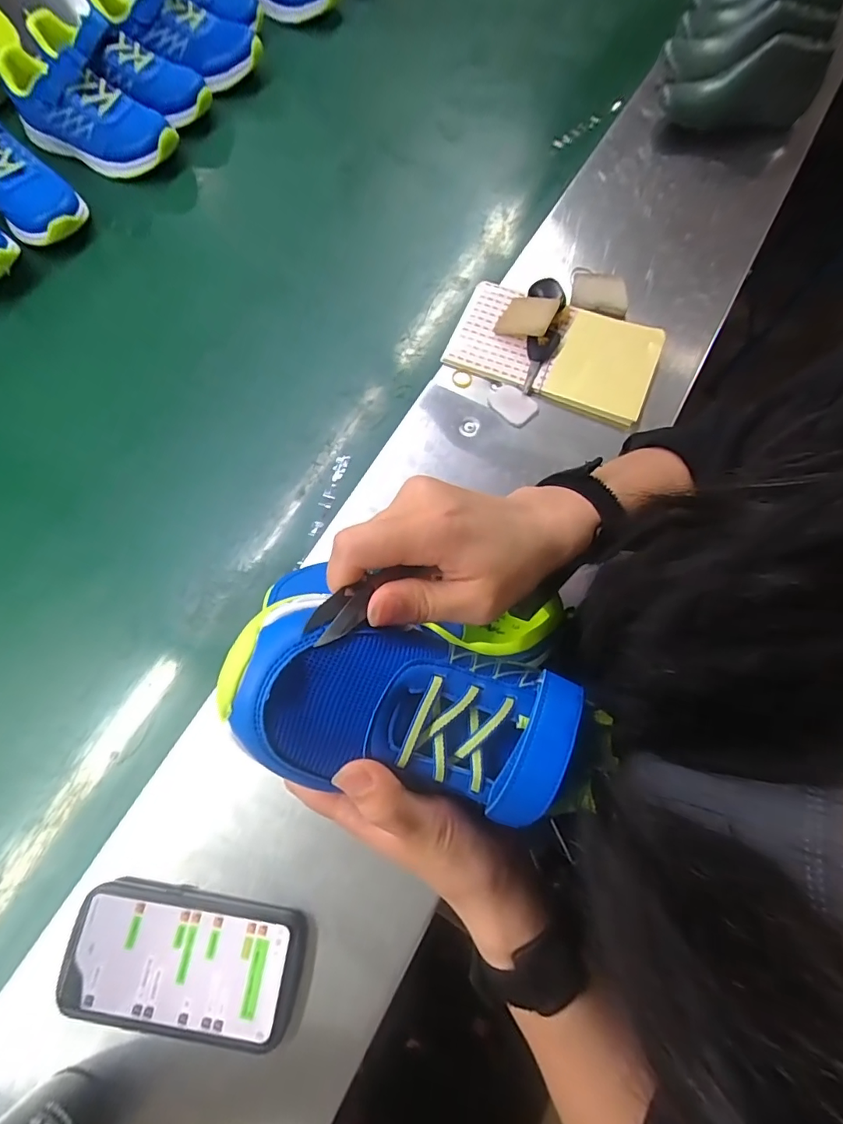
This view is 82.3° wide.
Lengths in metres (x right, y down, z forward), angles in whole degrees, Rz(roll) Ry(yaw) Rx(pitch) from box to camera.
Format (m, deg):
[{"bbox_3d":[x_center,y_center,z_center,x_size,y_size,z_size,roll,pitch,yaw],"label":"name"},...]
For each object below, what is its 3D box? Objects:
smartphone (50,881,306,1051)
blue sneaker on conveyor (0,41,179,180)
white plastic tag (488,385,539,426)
[{"bbox_3d":[-0.169,0.284,0.344,0.165,0.016,0.083,9,70,4],"label":"smartphone"},{"bbox_3d":[-0.446,-0.597,0.645,0.228,0.086,0.091,25,72,-2],"label":"blue sneaker on conveyor"},{"bbox_3d":[0.096,-0.165,0.506,0.035,0.006,0.049,-40,74,-14],"label":"white plastic tag"}]

